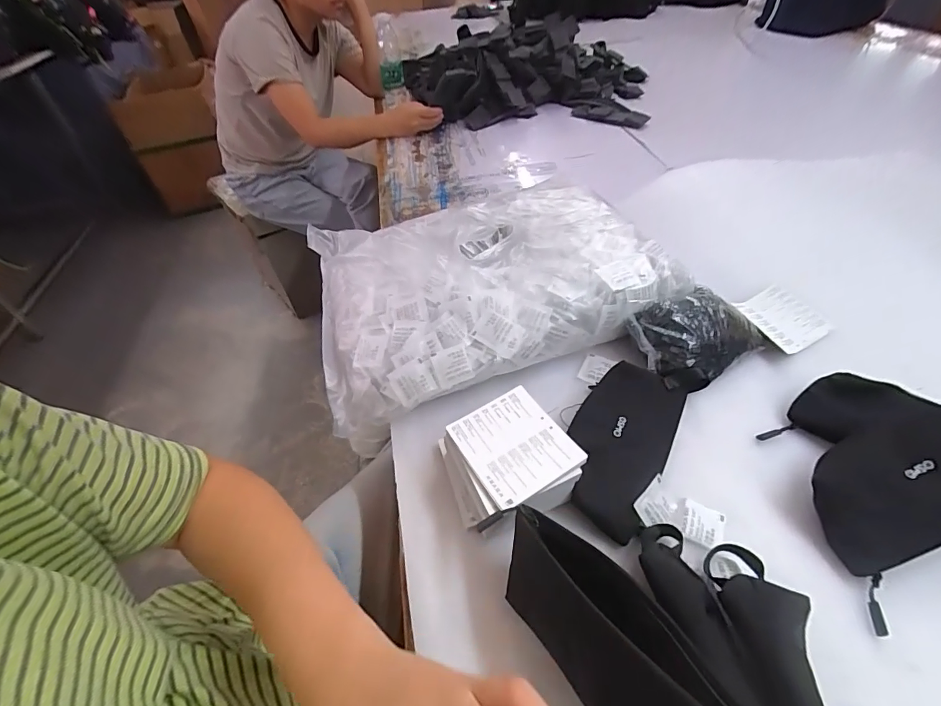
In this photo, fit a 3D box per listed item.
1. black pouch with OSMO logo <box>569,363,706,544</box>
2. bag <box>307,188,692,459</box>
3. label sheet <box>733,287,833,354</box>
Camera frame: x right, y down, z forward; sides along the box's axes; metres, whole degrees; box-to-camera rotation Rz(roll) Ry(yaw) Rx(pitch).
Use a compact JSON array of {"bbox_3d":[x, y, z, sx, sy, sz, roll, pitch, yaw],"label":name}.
[{"bbox_3d":[0.160,0.078,0.438,0.091,0.036,0.202,23,53,25],"label":"black pouch with OSMO logo"},{"bbox_3d":[-0.002,-0.108,0.590,0.440,0.098,0.349,-20,48,-13],"label":"bag"},{"bbox_3d":[0.398,-0.045,0.546,0.074,0.016,0.088,-20,48,-13],"label":"label sheet"}]

